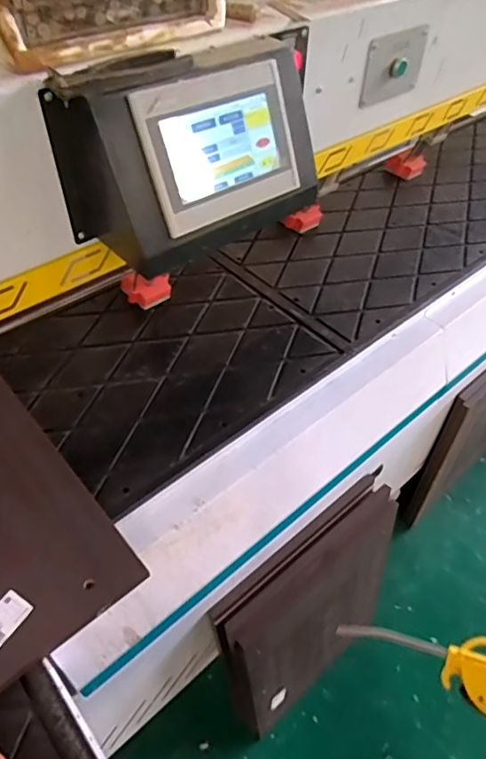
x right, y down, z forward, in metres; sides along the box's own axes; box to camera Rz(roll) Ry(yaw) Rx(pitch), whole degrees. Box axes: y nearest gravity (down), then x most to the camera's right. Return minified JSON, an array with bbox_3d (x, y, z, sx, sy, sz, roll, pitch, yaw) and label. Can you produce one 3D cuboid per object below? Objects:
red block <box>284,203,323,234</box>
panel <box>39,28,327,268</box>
[{"bbox_3d":[0.139,-0.362,1.168,0.091,0.048,0.030,-22,52,-21],"label":"red block"},{"bbox_3d":[-0.034,-0.281,0.624,0.347,0.176,0.133,-32,57,-28],"label":"panel"}]

